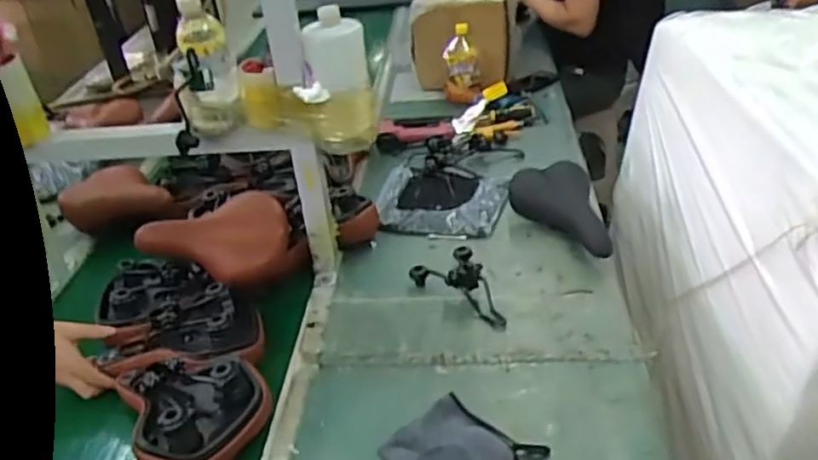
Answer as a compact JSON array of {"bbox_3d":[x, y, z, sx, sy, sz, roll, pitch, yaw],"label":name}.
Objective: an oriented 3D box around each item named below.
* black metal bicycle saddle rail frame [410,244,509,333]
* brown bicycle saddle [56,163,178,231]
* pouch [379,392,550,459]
[{"bbox_3d":[0.074,0.088,1.145,0.121,0.067,0.205,-12,34,-8],"label":"black metal bicycle saddle rail frame"},{"bbox_3d":[-0.635,-0.068,1.486,0.220,0.102,0.135,-17,35,-17],"label":"brown bicycle saddle"},{"bbox_3d":[0.067,0.285,0.882,0.150,0.029,0.153,26,45,38],"label":"pouch"}]

